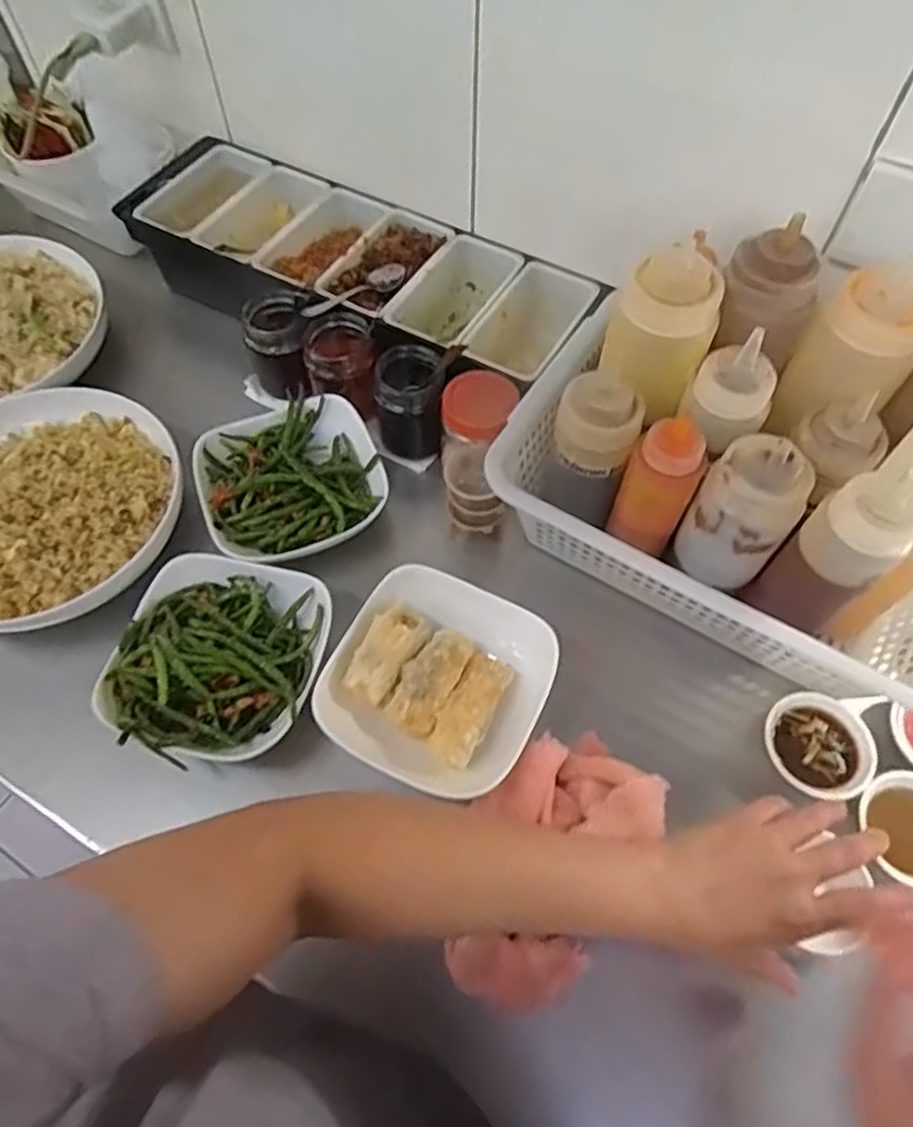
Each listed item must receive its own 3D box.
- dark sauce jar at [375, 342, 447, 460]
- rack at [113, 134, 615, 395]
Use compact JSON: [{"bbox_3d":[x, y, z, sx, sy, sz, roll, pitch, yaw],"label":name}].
[{"bbox_3d":[-0.038,-0.144,0.616,0.057,0.088,0.055,0,60,0],"label":"dark sauce jar"},{"bbox_3d":[-0.106,-0.284,0.703,0.442,0.112,0.182,28,64,16],"label":"rack"}]

